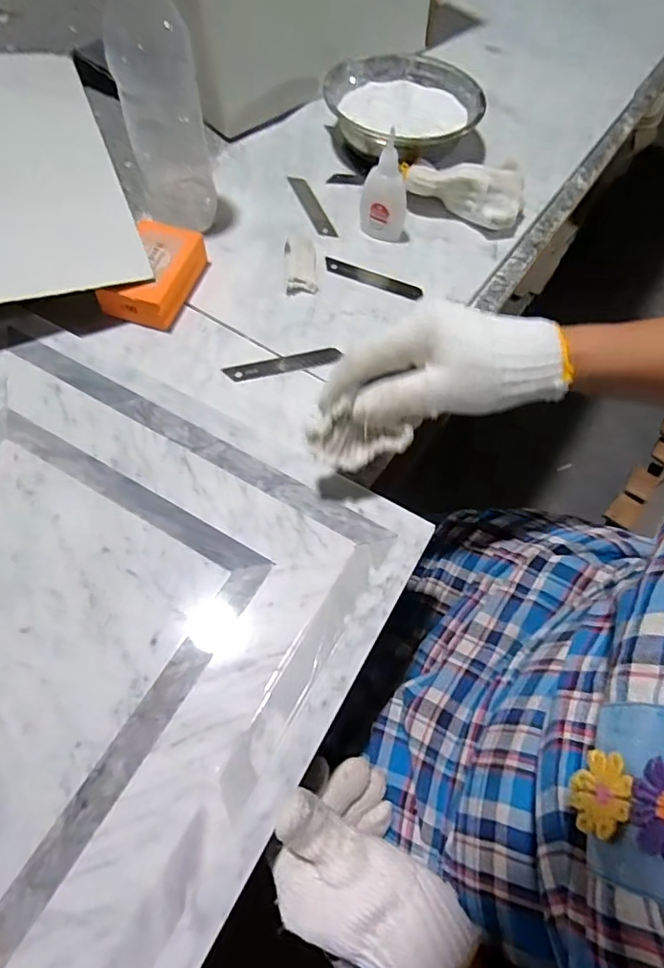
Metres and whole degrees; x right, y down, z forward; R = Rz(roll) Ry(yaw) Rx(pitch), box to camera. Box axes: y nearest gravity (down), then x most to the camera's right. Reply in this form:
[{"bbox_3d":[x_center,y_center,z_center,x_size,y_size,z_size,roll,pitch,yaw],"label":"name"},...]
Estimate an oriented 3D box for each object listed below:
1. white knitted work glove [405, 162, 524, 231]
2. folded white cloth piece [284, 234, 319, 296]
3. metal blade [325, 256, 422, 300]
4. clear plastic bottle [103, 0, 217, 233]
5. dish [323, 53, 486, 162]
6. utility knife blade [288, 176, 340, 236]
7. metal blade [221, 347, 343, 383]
[{"bbox_3d":[0.132,-0.290,0.533,0.114,0.047,0.057,21,63,8],"label":"white knitted work glove"},{"bbox_3d":[-0.029,-0.205,0.500,0.028,0.008,0.077,-2,60,-5],"label":"folded white cloth piece"},{"bbox_3d":[0.037,-0.190,0.499,0.095,0.004,0.019,23,61,10],"label":"metal blade"},{"bbox_3d":[-0.141,-0.316,0.445,0.064,0.205,0.063,-10,63,-7],"label":"clear plastic bottle"},{"bbox_3d":[0.074,-0.396,0.585,0.159,0.053,0.160,2,60,-3],"label":"dish"},{"bbox_3d":[-0.021,-0.283,0.549,0.019,0.004,0.098,-14,62,-20],"label":"utility knife blade"},{"bbox_3d":[-0.039,-0.099,0.444,0.096,0.004,0.021,-14,62,-11],"label":"metal blade"}]

